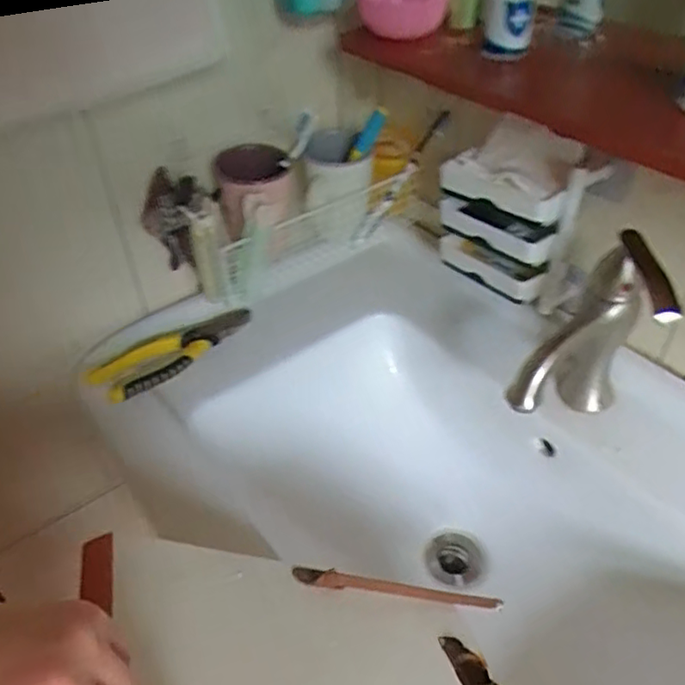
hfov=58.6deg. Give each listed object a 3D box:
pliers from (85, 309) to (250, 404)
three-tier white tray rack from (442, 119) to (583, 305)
[{"bbox_3d":[-0.180,0.003,0.659,0.180,0.030,0.062,-34,51,-31],"label":"pliers"},{"bbox_3d":[0.157,-0.123,0.591,0.130,0.140,0.069,19,46,22],"label":"three-tier white tray rack"}]

